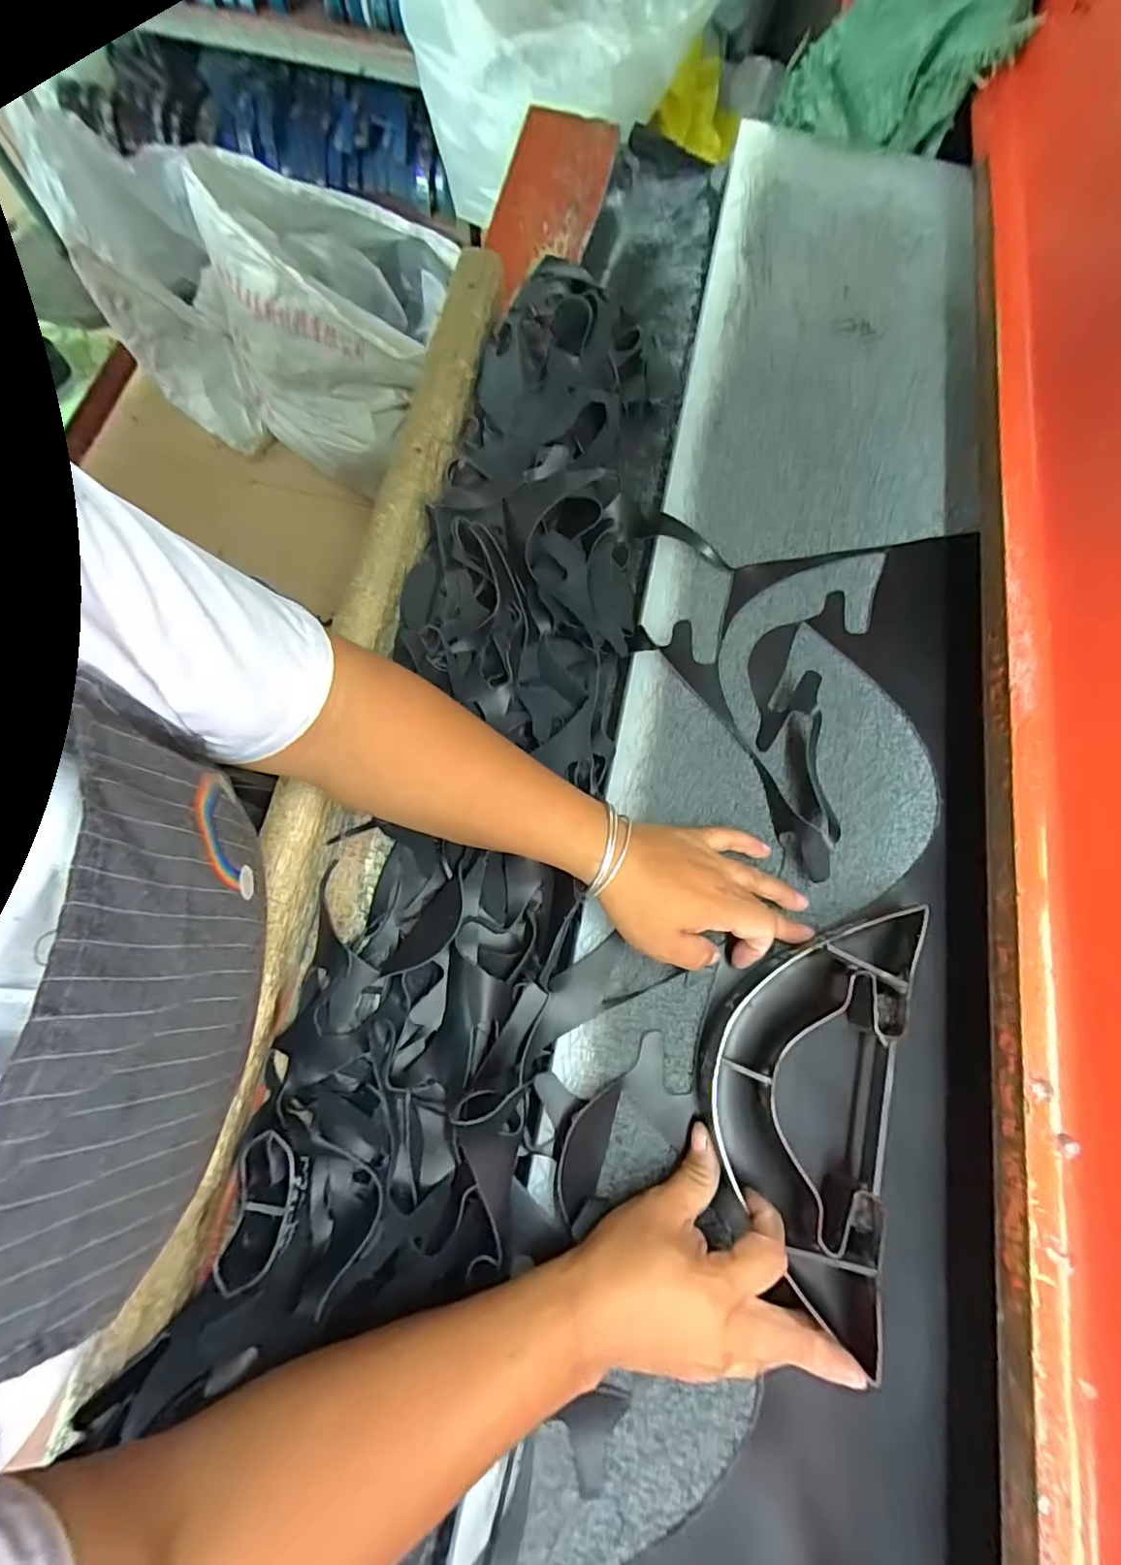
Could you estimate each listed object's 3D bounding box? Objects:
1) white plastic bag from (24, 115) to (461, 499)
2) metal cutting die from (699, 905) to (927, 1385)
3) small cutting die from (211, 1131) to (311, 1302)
[{"bbox_3d":[-0.655,-1.073,1.323,0.801,0.622,0.306,18,74,0],"label":"white plastic bag"},{"bbox_3d":[0.157,0.194,0.362,0.121,0.036,0.248,17,75,6],"label":"metal cutting die"},{"bbox_3d":[-0.175,0.251,0.328,0.035,0.020,0.078,5,75,-3],"label":"small cutting die"}]

